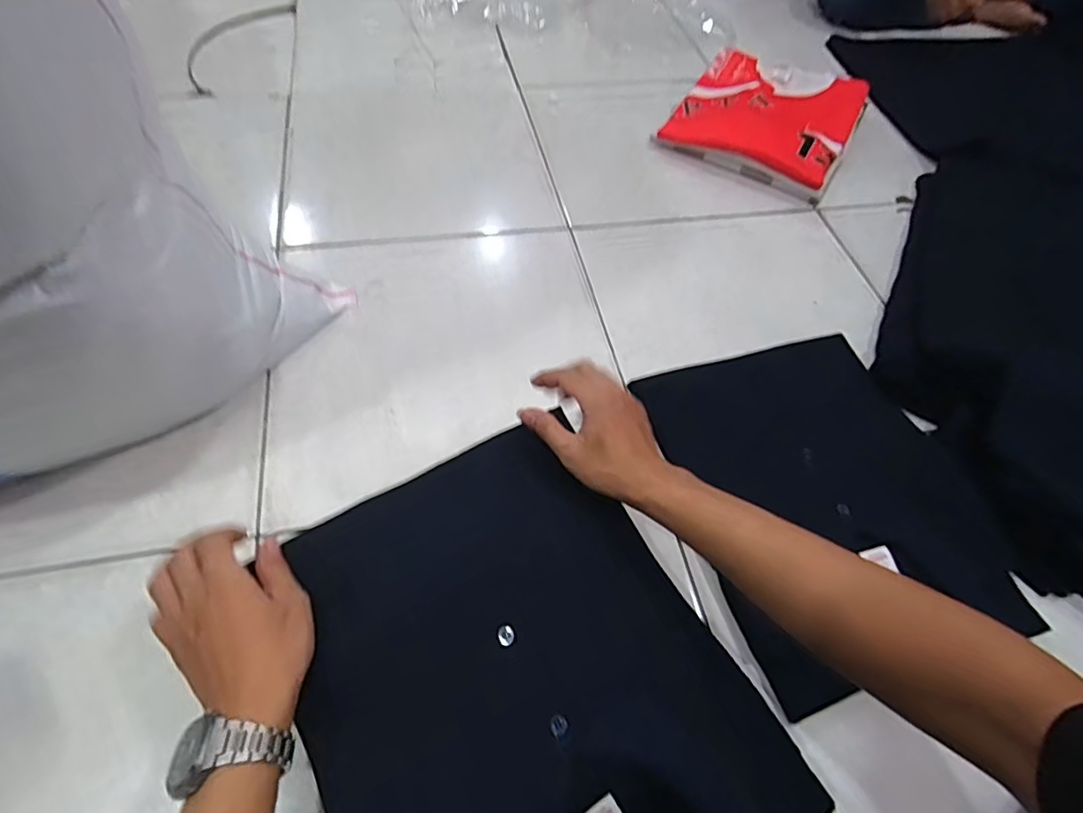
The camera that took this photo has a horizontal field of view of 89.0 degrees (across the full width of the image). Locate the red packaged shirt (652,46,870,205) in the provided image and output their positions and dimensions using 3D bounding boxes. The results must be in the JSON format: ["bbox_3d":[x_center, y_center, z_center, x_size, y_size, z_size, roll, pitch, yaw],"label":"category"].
[{"bbox_3d":[0.388,-0.498,0.941,0.280,0.040,0.320,29,60,14],"label":"red packaged shirt"}]

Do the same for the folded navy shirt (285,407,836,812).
[{"bbox_3d":[-0.014,0.198,0.401,0.293,0.037,0.355,-24,62,-18],"label":"folded navy shirt"}]

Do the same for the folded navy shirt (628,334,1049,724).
[{"bbox_3d":[0.297,0.084,0.581,0.291,0.031,0.353,-12,59,-12],"label":"folded navy shirt"}]

